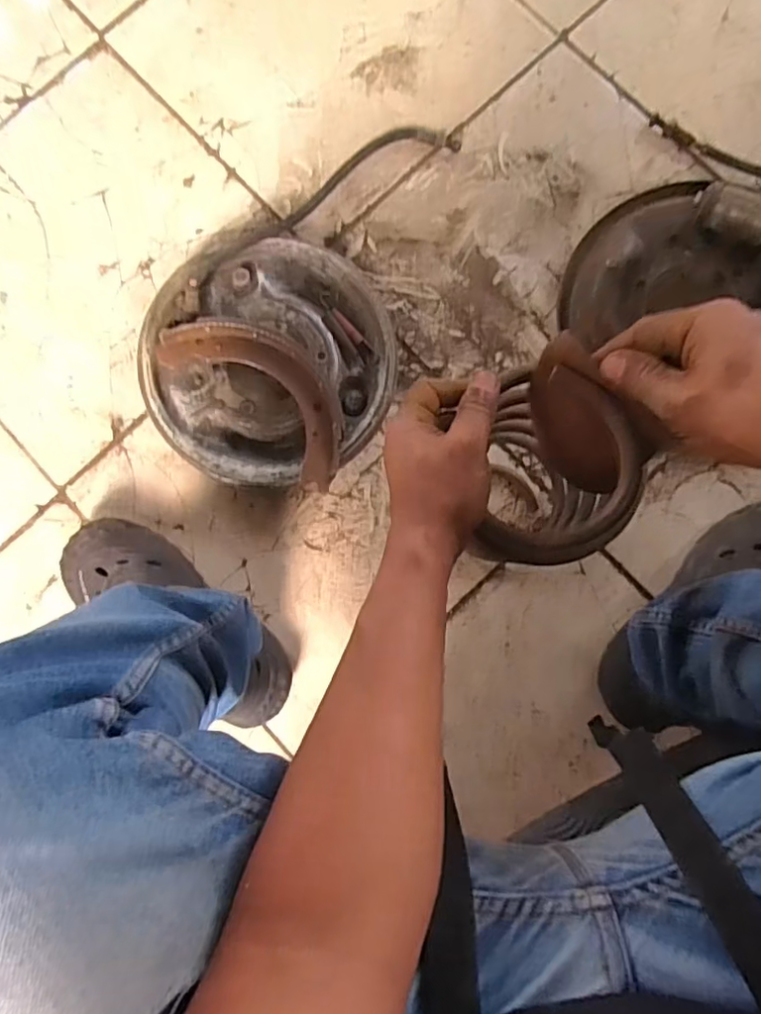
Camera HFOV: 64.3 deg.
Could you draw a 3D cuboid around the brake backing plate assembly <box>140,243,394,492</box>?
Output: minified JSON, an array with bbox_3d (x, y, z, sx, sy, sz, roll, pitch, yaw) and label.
[{"bbox_3d":[-0.122,-0.158,0.665,0.266,0.077,0.256,0,86,2],"label":"brake backing plate assembly"}]

